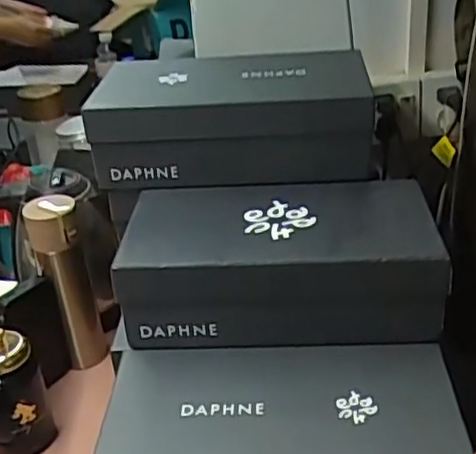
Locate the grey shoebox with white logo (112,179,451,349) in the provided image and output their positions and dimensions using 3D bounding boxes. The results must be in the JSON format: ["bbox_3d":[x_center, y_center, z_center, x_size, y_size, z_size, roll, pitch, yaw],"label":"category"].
[{"bbox_3d":[0.042,0.029,0.681,0.293,0.098,0.156,-2,30,4],"label":"grey shoebox with white logo"}]

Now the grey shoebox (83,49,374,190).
[{"bbox_3d":[-0.004,-0.132,0.770,0.304,0.111,0.161,-2,30,4],"label":"grey shoebox"}]

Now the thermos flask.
[{"bbox_3d":[-0.223,0.074,0.886,0.066,0.234,0.057,-13,31,-16],"label":"thermos flask"}]

